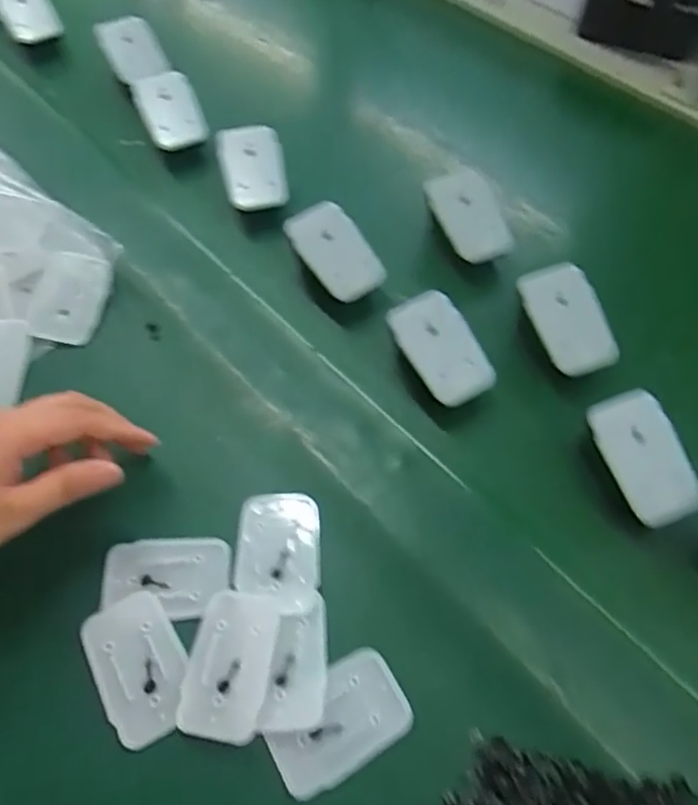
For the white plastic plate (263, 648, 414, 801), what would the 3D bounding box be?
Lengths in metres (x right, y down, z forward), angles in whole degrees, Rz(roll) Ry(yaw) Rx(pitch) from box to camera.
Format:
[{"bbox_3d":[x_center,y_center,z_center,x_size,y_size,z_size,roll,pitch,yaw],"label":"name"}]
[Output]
[{"bbox_3d":[-0.006,0.160,0.320,0.070,0.006,0.045,-29,64,-15],"label":"white plastic plate"}]

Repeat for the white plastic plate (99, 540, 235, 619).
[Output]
[{"bbox_3d":[-0.102,0.098,0.357,0.071,0.007,0.045,-4,62,-1],"label":"white plastic plate"}]

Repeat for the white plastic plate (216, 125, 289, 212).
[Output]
[{"bbox_3d":[-0.076,-0.184,0.503,0.049,0.013,0.064,-8,93,-2],"label":"white plastic plate"}]

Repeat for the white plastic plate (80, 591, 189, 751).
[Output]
[{"bbox_3d":[-0.109,0.137,0.330,0.043,0.007,0.069,-25,63,-13],"label":"white plastic plate"}]

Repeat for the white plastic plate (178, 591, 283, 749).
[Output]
[{"bbox_3d":[-0.061,0.135,0.330,0.042,0.005,0.070,7,60,5],"label":"white plastic plate"}]

